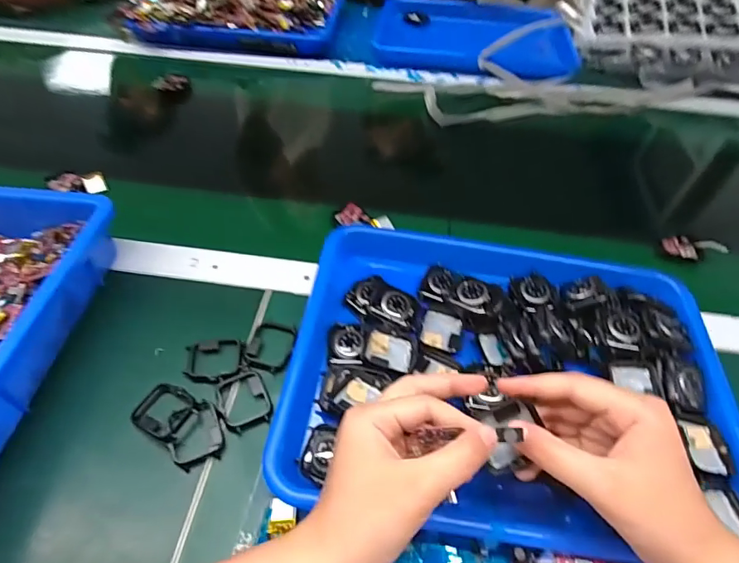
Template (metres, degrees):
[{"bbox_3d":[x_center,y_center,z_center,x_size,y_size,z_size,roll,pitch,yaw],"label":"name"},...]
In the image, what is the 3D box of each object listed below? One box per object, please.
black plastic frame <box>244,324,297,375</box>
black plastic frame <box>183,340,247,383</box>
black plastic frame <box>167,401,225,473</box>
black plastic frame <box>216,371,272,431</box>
[{"bbox_3d":[-0.082,0.054,0.390,0.037,0.006,0.046,10,49,5],"label":"black plastic frame"},{"bbox_3d":[-0.126,0.064,0.380,0.046,0.008,0.041,1,49,-3],"label":"black plastic frame"},{"bbox_3d":[-0.128,0.111,0.343,0.037,0.008,0.044,-16,52,-17],"label":"black plastic frame"},{"bbox_3d":[-0.098,0.091,0.362,0.036,0.005,0.044,-20,53,-19],"label":"black plastic frame"}]

